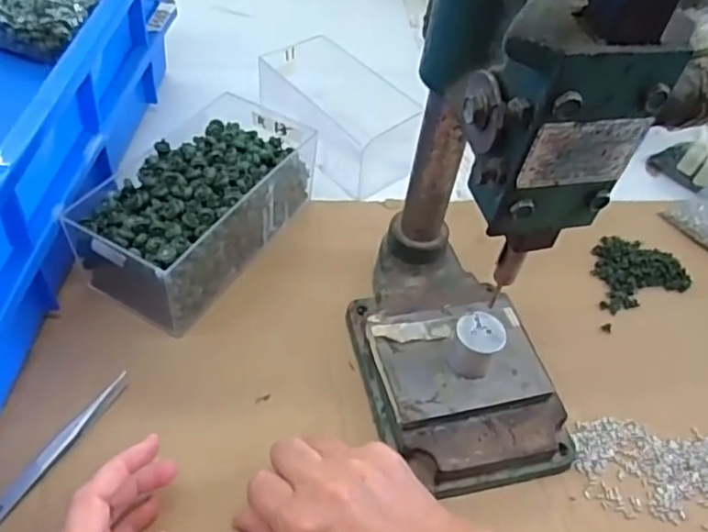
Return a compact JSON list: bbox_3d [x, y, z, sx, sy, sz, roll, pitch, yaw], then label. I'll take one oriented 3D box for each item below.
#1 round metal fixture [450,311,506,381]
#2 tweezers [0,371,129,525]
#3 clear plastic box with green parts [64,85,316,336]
[{"bbox_3d":[0.075,0.049,0.384,0.028,0.033,0.029,4,49,-4],"label":"round metal fixture"},{"bbox_3d":[-0.180,0.113,0.364,0.012,0.004,0.130,25,51,15],"label":"tweezers"},{"bbox_3d":[-0.114,-0.047,0.467,0.098,0.076,0.180,28,52,18],"label":"clear plastic box with green parts"}]

